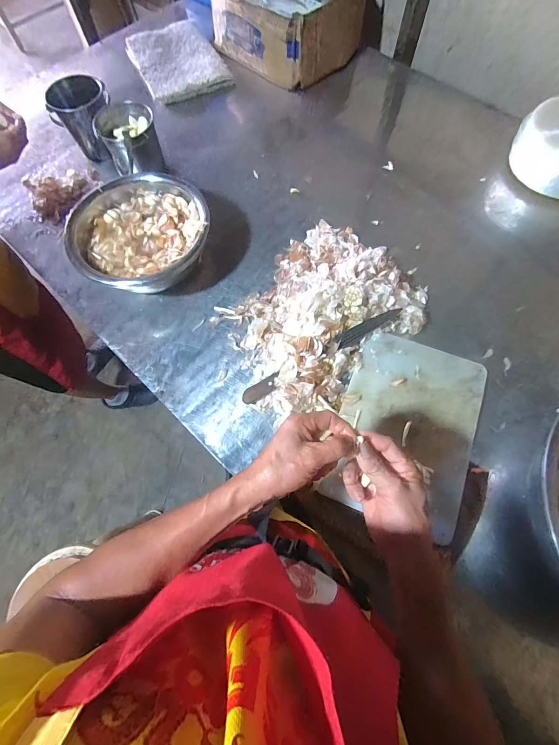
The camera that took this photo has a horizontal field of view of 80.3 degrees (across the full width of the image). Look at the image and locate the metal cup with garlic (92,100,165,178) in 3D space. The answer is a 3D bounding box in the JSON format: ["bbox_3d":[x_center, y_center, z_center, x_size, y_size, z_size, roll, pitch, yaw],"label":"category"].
[{"bbox_3d":[-0.359,-0.560,0.816,0.125,0.129,0.127,-1,68,1],"label":"metal cup with garlic"}]

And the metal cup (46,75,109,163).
[{"bbox_3d":[-0.505,-0.668,0.871,0.121,0.148,0.121,-1,69,1],"label":"metal cup"}]

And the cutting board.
[{"bbox_3d":[0.234,0.097,0.610,0.234,0.016,0.336,20,71,9],"label":"cutting board"}]

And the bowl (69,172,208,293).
[{"bbox_3d":[-0.294,-0.296,0.731,0.286,0.123,0.274,-1,68,1],"label":"bowl"}]

